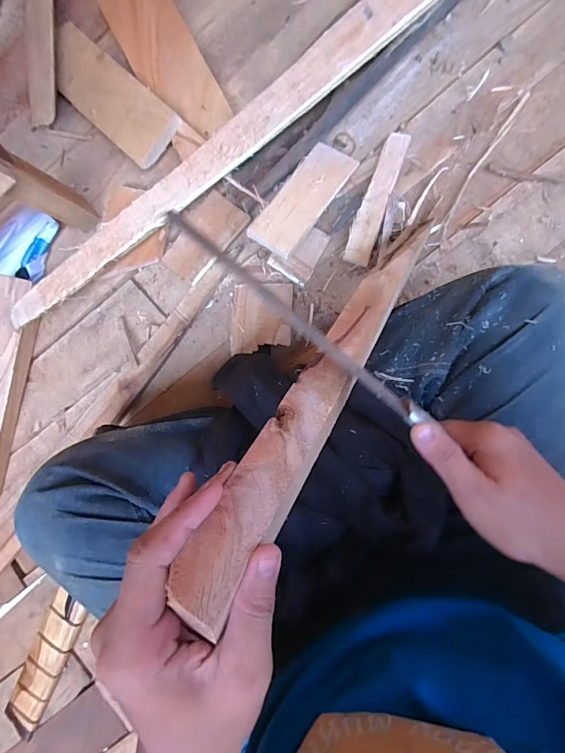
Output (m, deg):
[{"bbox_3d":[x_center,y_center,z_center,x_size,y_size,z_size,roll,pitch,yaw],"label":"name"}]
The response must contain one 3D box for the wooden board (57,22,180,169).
[{"bbox_3d":[-0.250,-0.401,0.557,0.230,0.018,0.084,44,95,6],"label":"wooden board"}]

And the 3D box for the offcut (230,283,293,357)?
[{"bbox_3d":[-0.029,-0.081,0.541,0.083,0.016,0.097,0,89,8],"label":"offcut"}]

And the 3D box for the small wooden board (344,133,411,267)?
[{"bbox_3d":[0.123,-0.231,0.517,0.034,0.021,0.172,19,92,7],"label":"small wooden board"}]

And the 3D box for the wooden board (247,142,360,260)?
[{"bbox_3d":[0.028,-0.225,0.497,0.062,0.011,0.177,31,72,6],"label":"wooden board"}]

